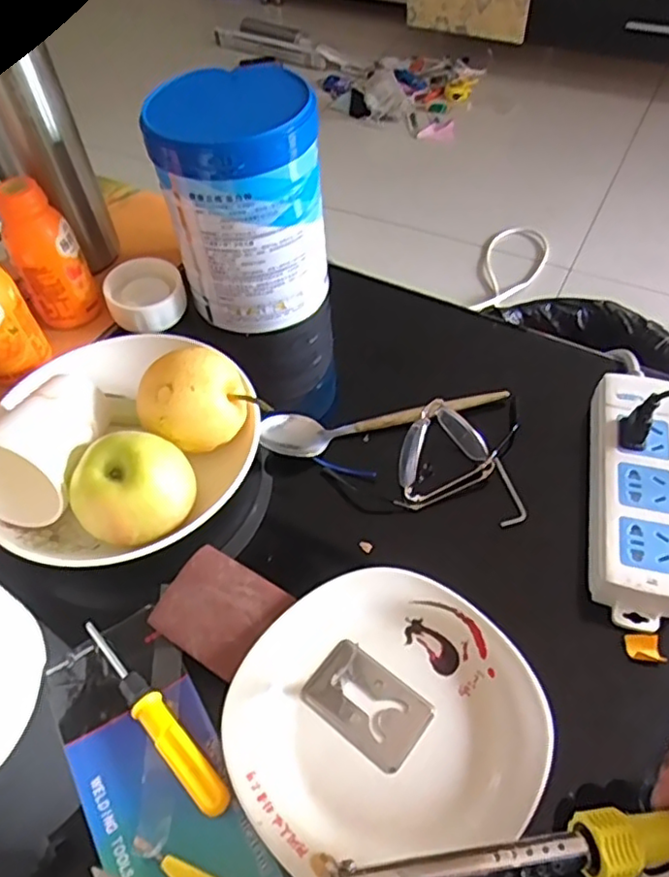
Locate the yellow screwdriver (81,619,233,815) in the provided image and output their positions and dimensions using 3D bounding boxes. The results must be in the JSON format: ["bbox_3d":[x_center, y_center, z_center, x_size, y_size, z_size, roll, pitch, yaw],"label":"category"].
[{"bbox_3d":[-0.104,0.158,0.356,0.017,0.019,0.133,-38,60,-23],"label":"yellow screwdriver"}]

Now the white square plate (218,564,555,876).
[{"bbox_3d":[0.026,0.153,0.342,0.158,0.023,0.156,-35,59,-22],"label":"white square plate"}]

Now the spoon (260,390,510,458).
[{"bbox_3d":[0.038,-0.020,0.478,0.190,0.032,0.036,-14,53,-8],"label":"spoon"}]

